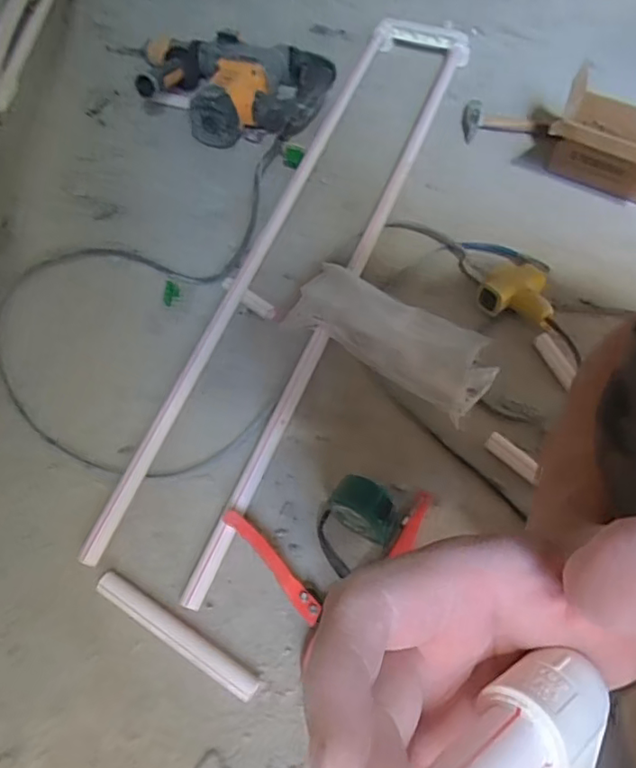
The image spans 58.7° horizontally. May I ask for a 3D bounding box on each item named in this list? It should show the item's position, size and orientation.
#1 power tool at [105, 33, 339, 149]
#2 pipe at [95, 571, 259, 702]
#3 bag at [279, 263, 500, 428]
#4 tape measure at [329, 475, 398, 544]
[{"bbox_3d":[-0.192,-0.522,0.984,0.407,0.078,0.233,13,56,9],"label":"power tool"},{"bbox_3d":[-0.126,0.222,0.502,0.169,0.020,0.023,28,59,17],"label":"pipe"},{"bbox_3d":[0.093,-0.054,0.665,0.240,0.072,0.128,29,60,19],"label":"bag"},{"bbox_3d":[0.045,0.126,0.544,0.062,0.064,0.038,31,60,20],"label":"tape measure"}]

